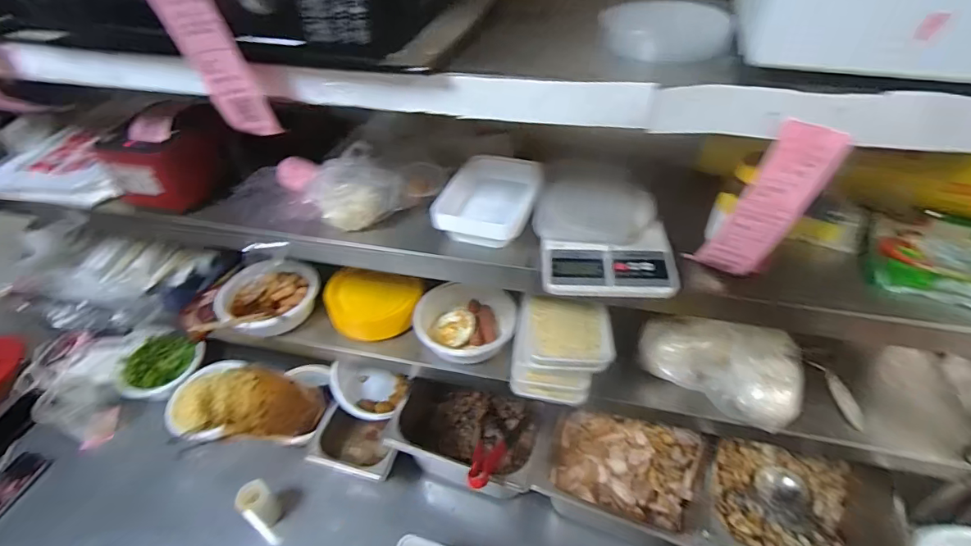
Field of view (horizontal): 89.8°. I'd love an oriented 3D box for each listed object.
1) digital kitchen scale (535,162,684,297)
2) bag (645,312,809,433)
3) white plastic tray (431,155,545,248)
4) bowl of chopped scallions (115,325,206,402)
[{"bbox_3d":[0.147,-0.073,0.642,0.161,0.044,0.254,-2,44,3],"label":"digital kitchen scale"},{"bbox_3d":[0.352,0.124,0.731,0.219,0.069,0.145,15,47,19],"label":"bag"},{"bbox_3d":[0.013,-0.109,0.689,0.124,0.044,0.177,9,45,13],"label":"white plastic tray"},{"bbox_3d":[-0.684,0.183,1.007,0.165,0.058,0.145,17,48,21],"label":"bowl of chopped scallions"}]

